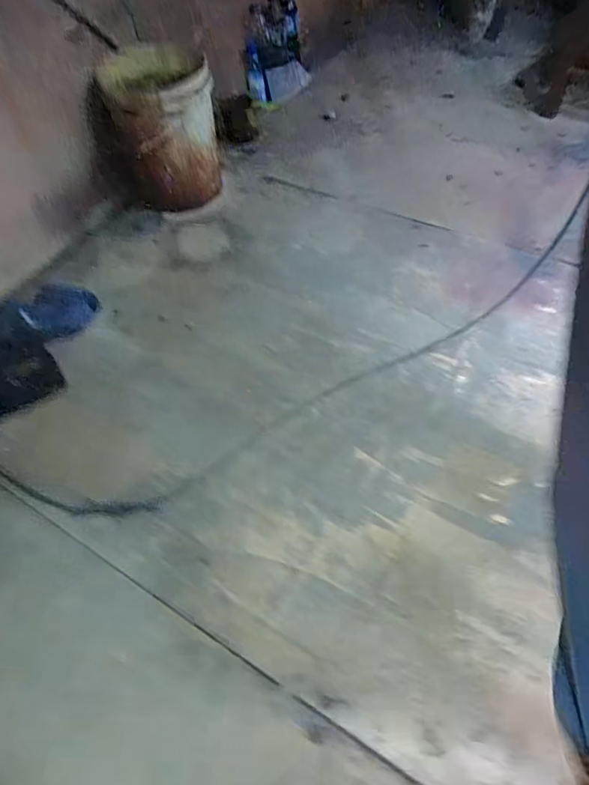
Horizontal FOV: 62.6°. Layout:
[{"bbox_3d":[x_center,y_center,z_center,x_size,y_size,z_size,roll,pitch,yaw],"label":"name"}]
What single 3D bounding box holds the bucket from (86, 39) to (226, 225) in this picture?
[{"bbox_3d":[-0.383,-0.733,1.388,0.298,0.425,0.287,-2,53,3],"label":"bucket"}]

